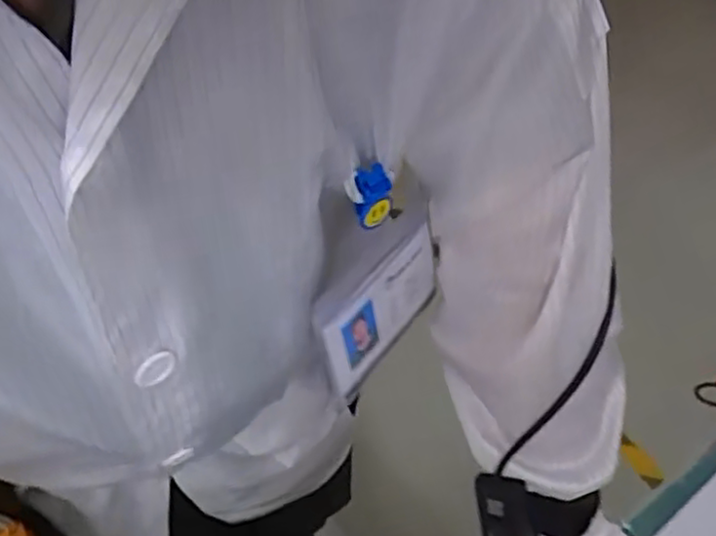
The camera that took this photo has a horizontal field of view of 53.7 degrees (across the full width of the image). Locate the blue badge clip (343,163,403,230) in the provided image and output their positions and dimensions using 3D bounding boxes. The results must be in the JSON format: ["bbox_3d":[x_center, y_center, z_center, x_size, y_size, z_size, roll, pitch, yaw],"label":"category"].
[{"bbox_3d":[0.006,-0.032,0.321,0.022,0.028,0.010,-14,48,-7],"label":"blue badge clip"}]

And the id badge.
[{"bbox_3d":[0.013,0.019,0.374,0.009,0.068,0.091,27,56,27],"label":"id badge"}]

